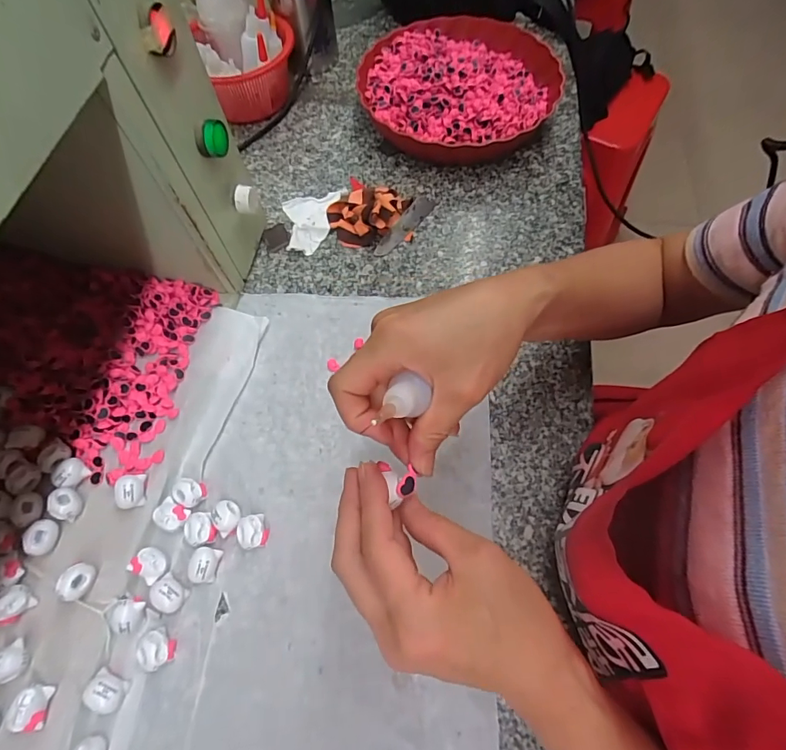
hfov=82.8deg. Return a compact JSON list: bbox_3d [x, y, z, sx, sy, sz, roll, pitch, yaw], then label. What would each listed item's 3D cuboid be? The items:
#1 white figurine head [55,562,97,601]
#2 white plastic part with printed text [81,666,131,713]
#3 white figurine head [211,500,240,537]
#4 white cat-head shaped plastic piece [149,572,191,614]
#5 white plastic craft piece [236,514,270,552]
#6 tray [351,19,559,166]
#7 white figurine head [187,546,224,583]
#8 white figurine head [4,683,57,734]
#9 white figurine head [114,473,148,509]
[{"bbox_3d":[-0.234,0.153,0.332,0.018,0.020,0.024,26,68,13],"label":"white figurine head"},{"bbox_3d":[-0.203,0.223,0.314,0.025,0.017,0.021,26,68,13],"label":"white plastic part with printed text"},{"bbox_3d":[-0.135,0.117,0.363,0.023,0.016,0.026,23,67,11],"label":"white figurine head"},{"bbox_3d":[-0.172,0.168,0.340,0.026,0.018,0.022,34,70,16],"label":"white cat-head shaped plastic piece"},{"bbox_3d":[-0.113,0.127,0.360,0.023,0.017,0.025,0,64,1],"label":"white plastic craft piece"},{"bbox_3d":[0.081,-0.350,0.557,0.235,0.058,0.238,-1,64,1],"label":"tray"},{"bbox_3d":[-0.147,0.148,0.350,0.021,0.020,0.025,9,65,5],"label":"white figurine head"},{"bbox_3d":[-0.242,0.222,0.298,0.016,0.019,0.026,10,65,6],"label":"white figurine head"},{"bbox_3d":[-0.211,0.093,0.359,0.018,0.020,0.025,-9,65,-3],"label":"white figurine head"}]

